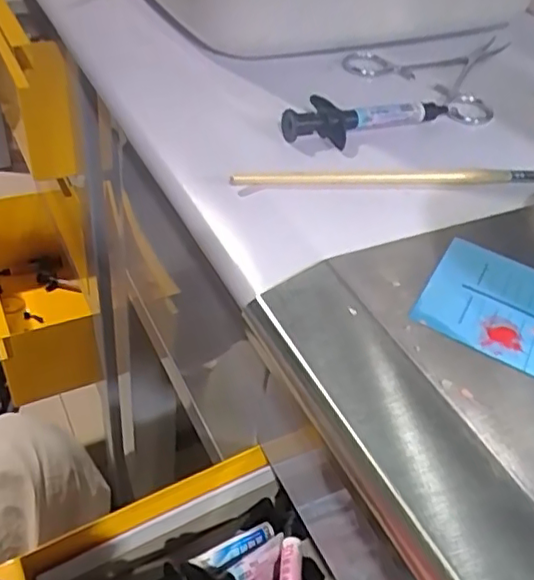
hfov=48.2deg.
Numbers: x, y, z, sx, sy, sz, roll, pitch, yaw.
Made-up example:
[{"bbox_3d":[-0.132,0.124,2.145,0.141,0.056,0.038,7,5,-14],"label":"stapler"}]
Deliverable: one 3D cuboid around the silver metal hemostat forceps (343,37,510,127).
[{"bbox_3d":[0.125,-0.141,0.379,0.132,0.011,0.091,-30,53,-32],"label":"silver metal hemostat forceps"}]

